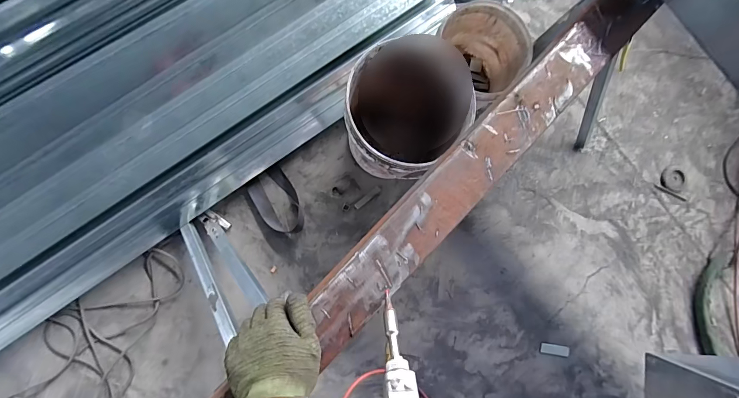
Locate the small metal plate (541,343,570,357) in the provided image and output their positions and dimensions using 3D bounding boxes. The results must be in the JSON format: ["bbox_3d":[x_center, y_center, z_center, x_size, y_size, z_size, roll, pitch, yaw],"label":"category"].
[{"bbox_3d":[0.618,0.502,1.158,0.094,0.009,0.034,9,86,-5],"label":"small metal plate"}]

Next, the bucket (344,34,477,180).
[{"bbox_3d":[0.082,-0.237,0.964,0.286,0.345,0.342,28,84,-3],"label":"bucket"}]

